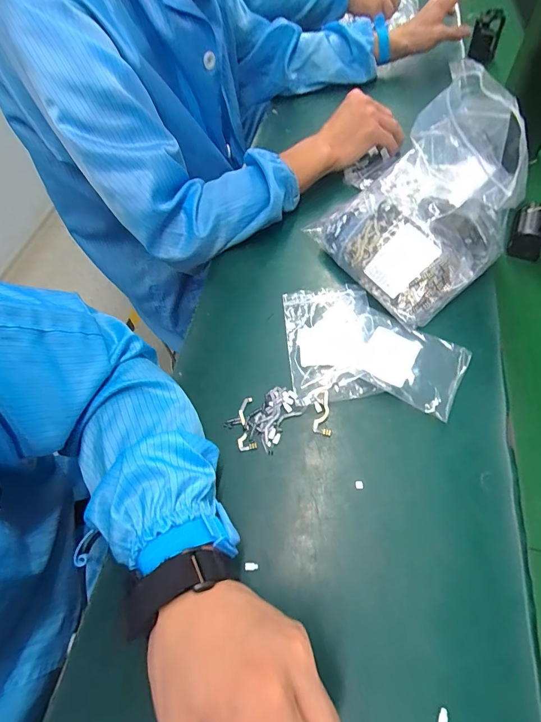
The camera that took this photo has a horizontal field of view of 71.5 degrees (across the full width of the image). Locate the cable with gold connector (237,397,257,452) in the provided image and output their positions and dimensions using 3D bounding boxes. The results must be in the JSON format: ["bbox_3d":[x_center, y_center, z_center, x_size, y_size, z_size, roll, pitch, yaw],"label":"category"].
[{"bbox_3d":[-0.025,0.062,0.373,0.018,0.007,0.052,-7,56,-2],"label":"cable with gold connector"}]

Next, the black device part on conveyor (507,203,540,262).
[{"bbox_3d":[0.319,-0.161,0.461,0.045,0.046,0.065,19,59,15],"label":"black device part on conveyor"}]

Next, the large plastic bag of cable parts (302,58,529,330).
[{"bbox_3d":[0.166,-0.181,0.419,0.180,0.155,0.200,-29,61,-10],"label":"large plastic bag of cable parts"}]

